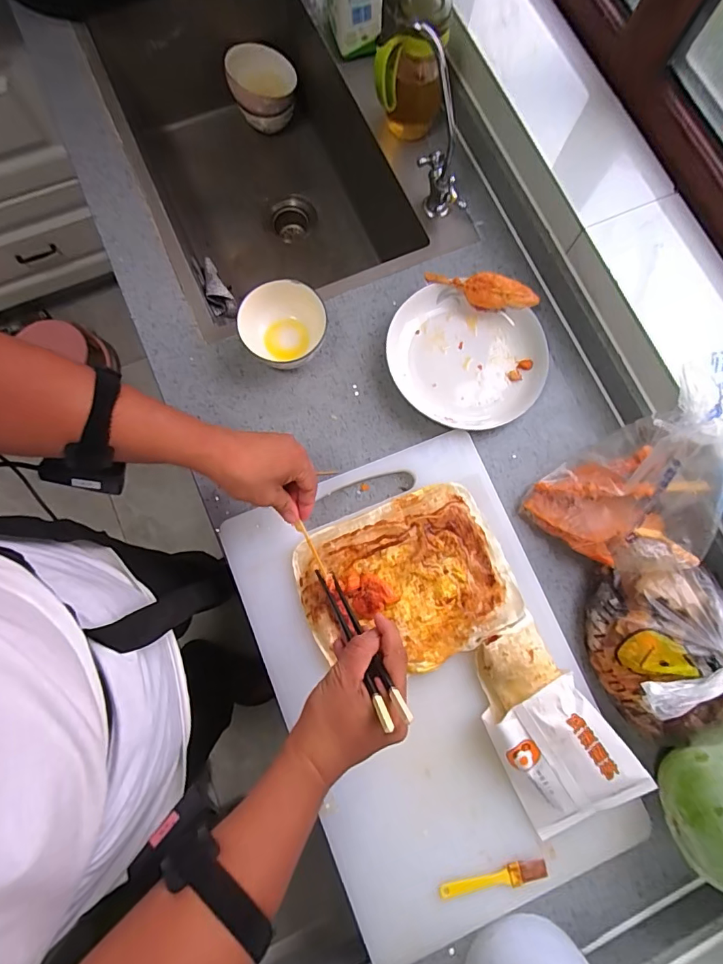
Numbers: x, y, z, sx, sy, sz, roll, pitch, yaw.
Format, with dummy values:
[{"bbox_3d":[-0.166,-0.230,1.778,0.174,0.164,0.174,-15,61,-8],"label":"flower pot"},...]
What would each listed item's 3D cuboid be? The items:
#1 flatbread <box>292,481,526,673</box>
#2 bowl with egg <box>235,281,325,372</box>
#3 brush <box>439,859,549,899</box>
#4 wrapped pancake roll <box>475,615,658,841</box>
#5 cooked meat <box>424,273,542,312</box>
[{"bbox_3d":[0.056,0.126,0.563,0.251,0.020,0.202,-22,80,-5],"label":"flatbread"},{"bbox_3d":[-0.107,-0.213,0.612,0.106,0.066,0.102,0,79,-1],"label":"bowl with egg"},{"bbox_3d":[0.150,0.451,0.510,0.124,0.012,0.022,-10,79,-3],"label":"brush"},{"bbox_3d":[0.214,0.281,0.516,0.128,0.038,0.216,-27,81,-6],"label":"wrapped pancake roll"},{"bbox_3d":[0.167,-0.267,0.636,0.153,0.041,0.039,7,79,0],"label":"cooked meat"}]

